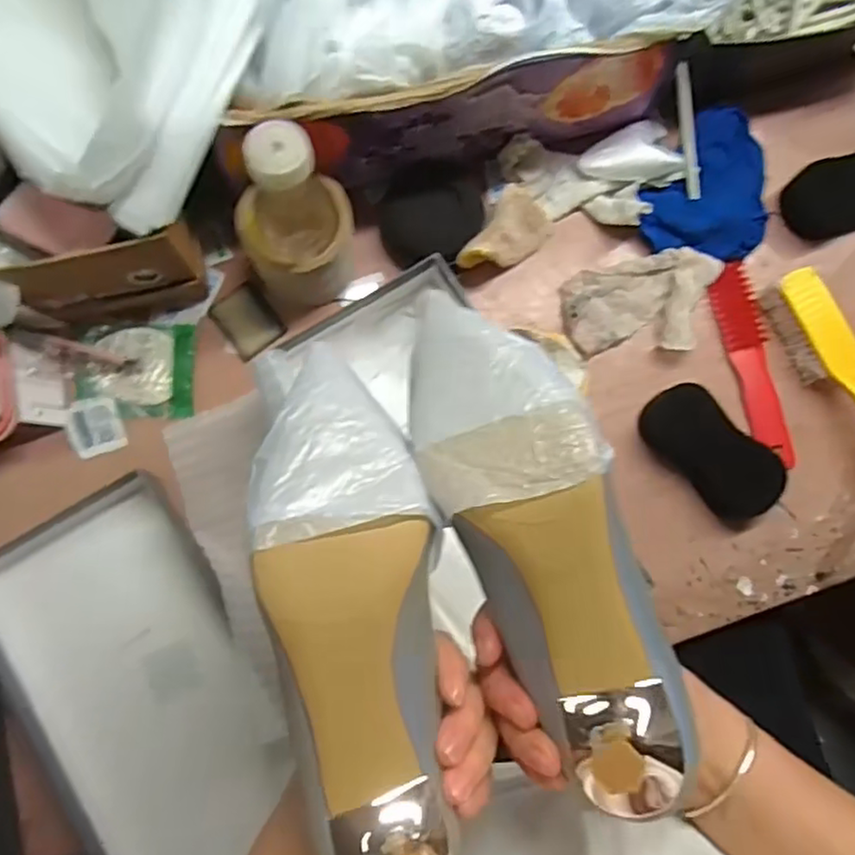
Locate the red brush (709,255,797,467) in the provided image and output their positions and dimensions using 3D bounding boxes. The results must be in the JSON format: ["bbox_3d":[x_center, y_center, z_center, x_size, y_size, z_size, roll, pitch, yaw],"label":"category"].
[{"bbox_3d":[0.292,-0.058,0.591,0.039,0.012,0.184,-11,81,-5],"label":"red brush"}]

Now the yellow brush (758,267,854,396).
[{"bbox_3d":[0.367,-0.031,0.571,0.044,0.043,0.227,-24,83,-7],"label":"yellow brush"}]

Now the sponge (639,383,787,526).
[{"bbox_3d":[0.244,0.020,0.564,0.060,0.029,0.128,-42,85,-9],"label":"sponge"}]

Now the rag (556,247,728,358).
[{"bbox_3d":[0.193,-0.110,0.586,0.139,0.016,0.087,-10,81,-5],"label":"rag"}]

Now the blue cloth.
[{"bbox_3d":[0.261,-0.224,0.602,0.114,0.027,0.140,16,80,0],"label":"blue cloth"}]

